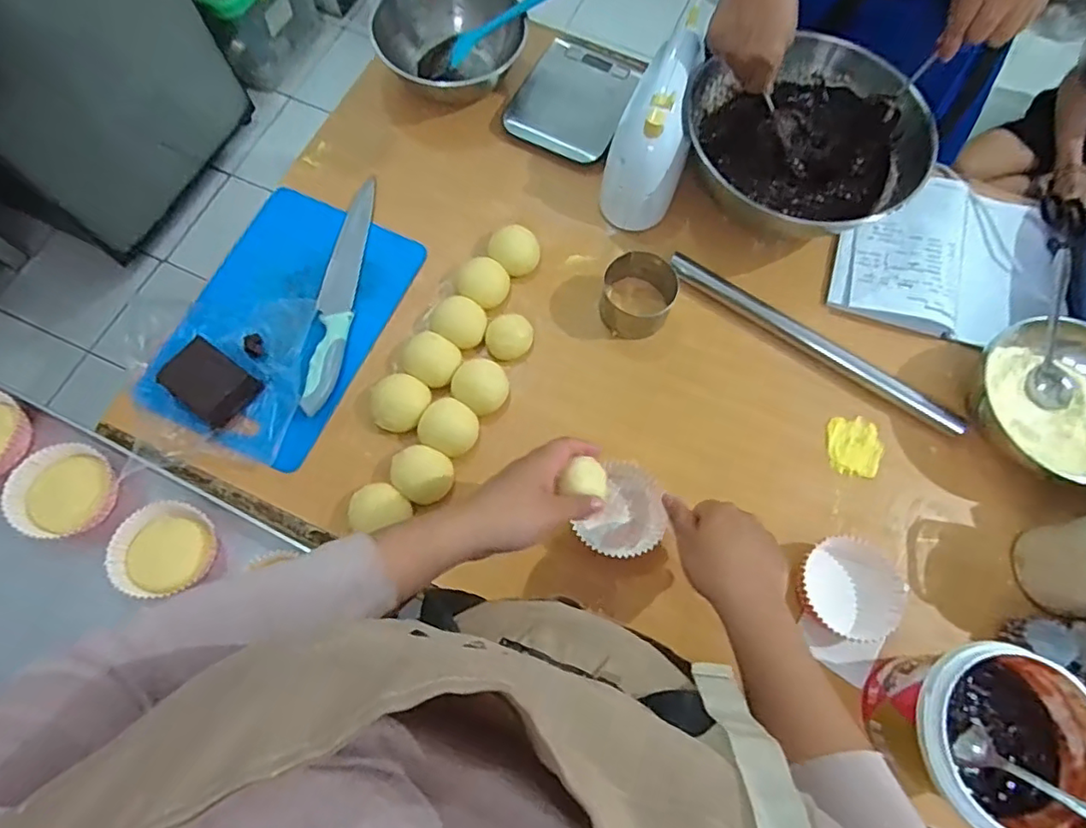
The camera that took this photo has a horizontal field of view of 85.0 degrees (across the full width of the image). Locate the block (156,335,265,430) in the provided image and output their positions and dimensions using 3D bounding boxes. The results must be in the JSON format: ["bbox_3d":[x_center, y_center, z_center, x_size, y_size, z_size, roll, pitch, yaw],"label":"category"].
[{"bbox_3d":[-0.338,-0.031,0.599,0.081,0.038,0.066,37,74,10],"label":"block"}]

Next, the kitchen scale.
[{"bbox_3d":[0.041,-0.405,0.766,0.136,0.016,0.165,25,73,7],"label":"kitchen scale"}]

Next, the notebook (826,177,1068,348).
[{"bbox_3d":[0.478,-0.189,0.696,0.245,0.026,0.218,18,72,4],"label":"notebook"}]

